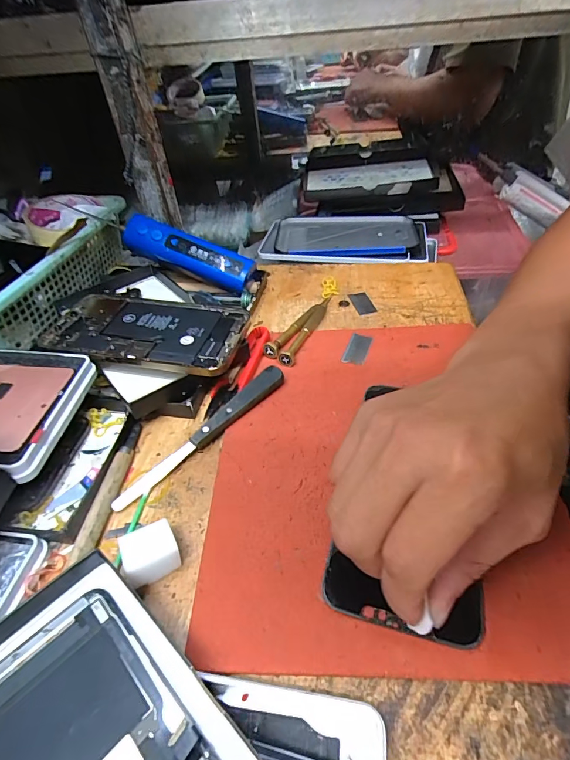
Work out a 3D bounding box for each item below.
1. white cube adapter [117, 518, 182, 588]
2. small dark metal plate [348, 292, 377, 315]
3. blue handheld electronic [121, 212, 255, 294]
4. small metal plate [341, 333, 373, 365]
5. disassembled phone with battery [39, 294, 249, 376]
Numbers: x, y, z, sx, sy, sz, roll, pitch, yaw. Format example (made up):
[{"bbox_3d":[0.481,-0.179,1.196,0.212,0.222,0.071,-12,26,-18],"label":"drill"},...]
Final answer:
[{"bbox_3d":[-0.072,0.095,0.216,0.027,0.024,0.024,-19,45,-14],"label":"white cube adapter"},{"bbox_3d":[0.078,-0.078,0.400,0.020,0.004,0.040,-10,43,-6],"label":"small dark metal plate"},{"bbox_3d":[-0.097,-0.128,0.397,0.133,0.031,0.029,22,47,3],"label":"blue handheld electronic"},{"bbox_3d":[0.062,-0.027,0.336,0.019,0.004,0.038,14,46,19],"label":"small metal plate"},{"bbox_3d":[-0.112,-0.041,0.321,0.155,0.004,0.081,7,46,10],"label":"disassembled phone with battery"}]

